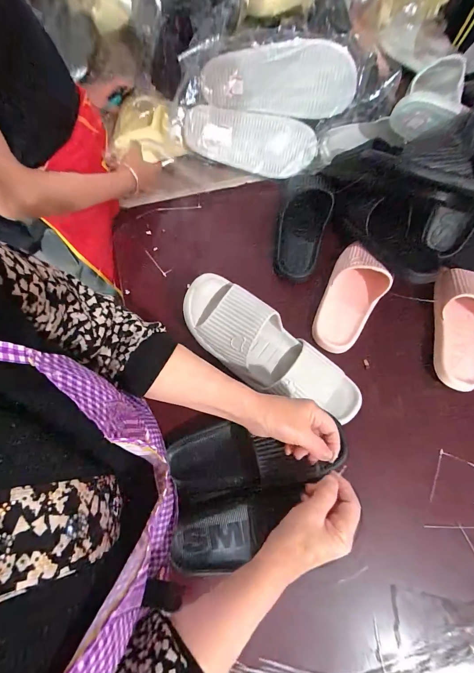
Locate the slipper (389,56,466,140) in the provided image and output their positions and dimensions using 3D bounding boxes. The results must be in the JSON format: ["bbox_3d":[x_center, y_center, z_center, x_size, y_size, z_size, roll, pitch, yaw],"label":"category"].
[{"bbox_3d":[0.417,-0.520,0.657,0.101,0.077,0.300,28,60,8],"label":"slipper"}]

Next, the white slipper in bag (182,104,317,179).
[{"bbox_3d":[0.029,-0.410,0.660,0.273,0.075,0.110,8,118,-4],"label":"white slipper in bag"}]

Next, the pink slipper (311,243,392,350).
[{"bbox_3d":[0.212,-0.068,0.577,0.099,0.057,0.199,24,74,7],"label":"pink slipper"}]

